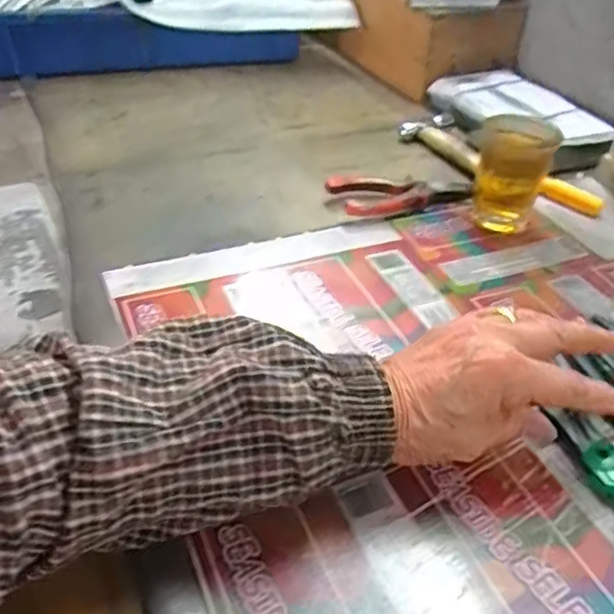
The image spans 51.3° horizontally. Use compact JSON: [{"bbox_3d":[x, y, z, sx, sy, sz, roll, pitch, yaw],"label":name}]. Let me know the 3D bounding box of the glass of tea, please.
[{"bbox_3d":[0.166,-0.108,0.517,0.058,0.079,0.054,-28,48,-33],"label":"glass of tea"}]

